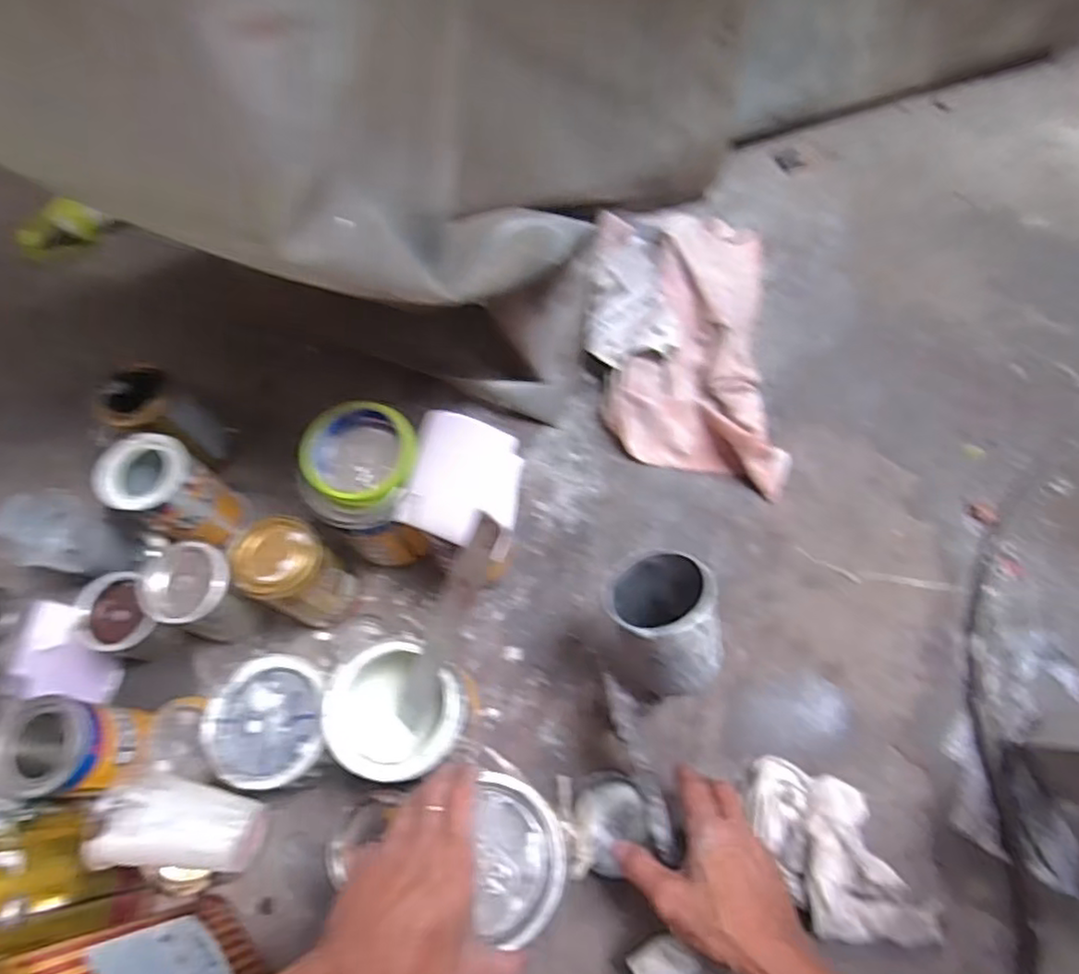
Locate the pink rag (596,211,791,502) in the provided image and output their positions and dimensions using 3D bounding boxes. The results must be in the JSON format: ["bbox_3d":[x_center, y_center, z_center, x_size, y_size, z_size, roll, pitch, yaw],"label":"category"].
[{"bbox_3d":[0.161,-0.173,0.735,0.196,0.058,0.366,2,66,5],"label":"pink rag"}]

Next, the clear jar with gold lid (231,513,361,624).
[{"bbox_3d":[-0.220,0.083,0.615,0.072,0.136,0.067,34,72,17],"label":"clear jar with gold lid"}]

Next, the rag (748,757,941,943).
[{"bbox_3d":[0.239,0.296,0.538,0.096,0.046,0.165,-27,67,-9],"label":"rag"}]

